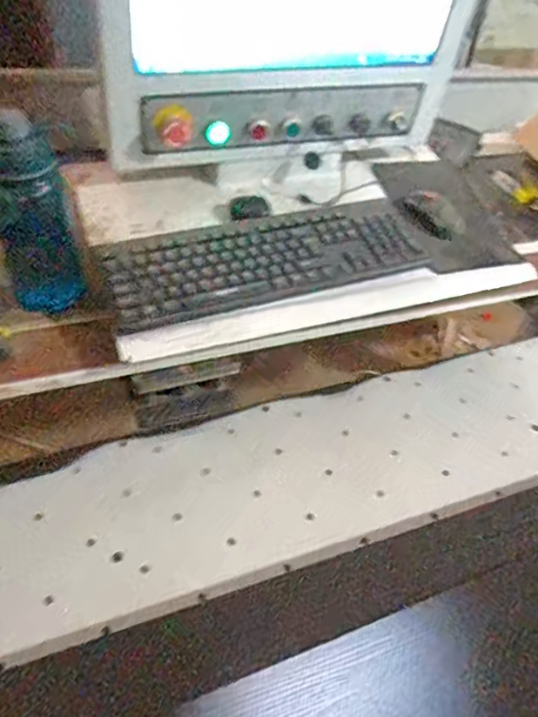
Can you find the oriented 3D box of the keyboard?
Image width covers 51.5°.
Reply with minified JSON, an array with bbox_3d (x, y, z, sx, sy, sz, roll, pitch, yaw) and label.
[{"bbox_3d":[0.005,-0.135,0.737,0.438,0.032,0.118,-13,49,-19],"label":"keyboard"}]

